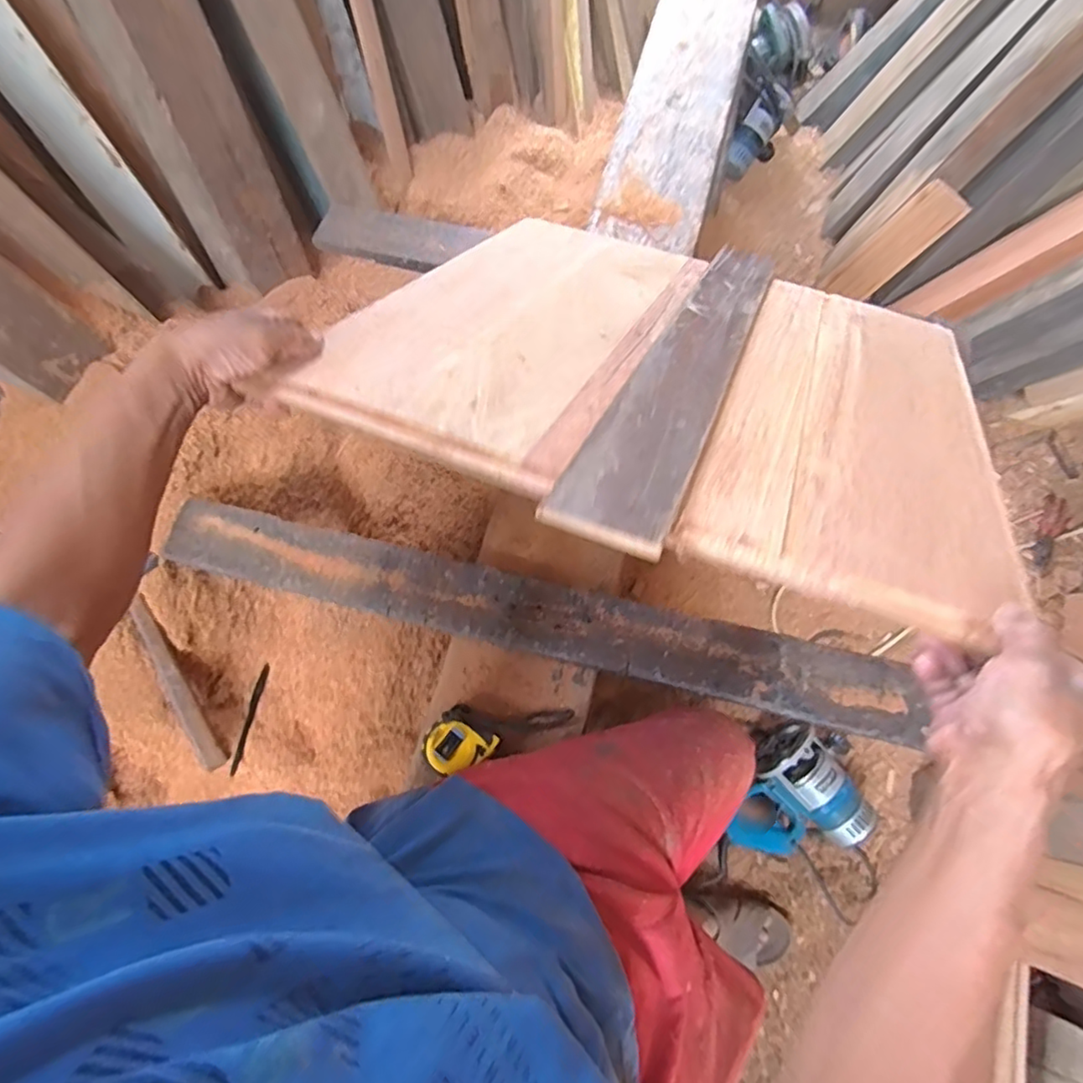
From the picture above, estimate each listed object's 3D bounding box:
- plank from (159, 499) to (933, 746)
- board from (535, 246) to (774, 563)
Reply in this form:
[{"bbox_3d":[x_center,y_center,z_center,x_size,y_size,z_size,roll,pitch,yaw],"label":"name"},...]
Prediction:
[{"bbox_3d":[-0.035,0.081,0.715,0.889,0.037,0.090,13,71,7],"label":"plank"},{"bbox_3d":[0.164,-0.197,0.627,0.088,0.014,0.657,23,44,11],"label":"board"}]

